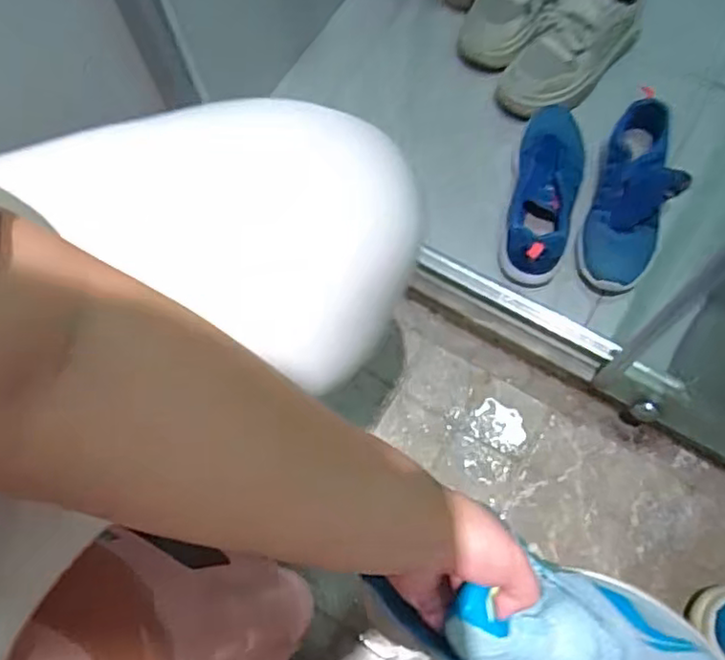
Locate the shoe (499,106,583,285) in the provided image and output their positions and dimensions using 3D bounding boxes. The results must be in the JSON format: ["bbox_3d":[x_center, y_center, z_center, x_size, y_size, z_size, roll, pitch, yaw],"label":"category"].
[{"bbox_3d":[0.250,-0.195,0.899,0.093,0.089,0.275,12,70,7],"label":"shoe"}]

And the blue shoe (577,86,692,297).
[{"bbox_3d":[0.366,-0.196,0.882,0.102,0.127,0.248,18,71,9],"label":"blue shoe"}]

